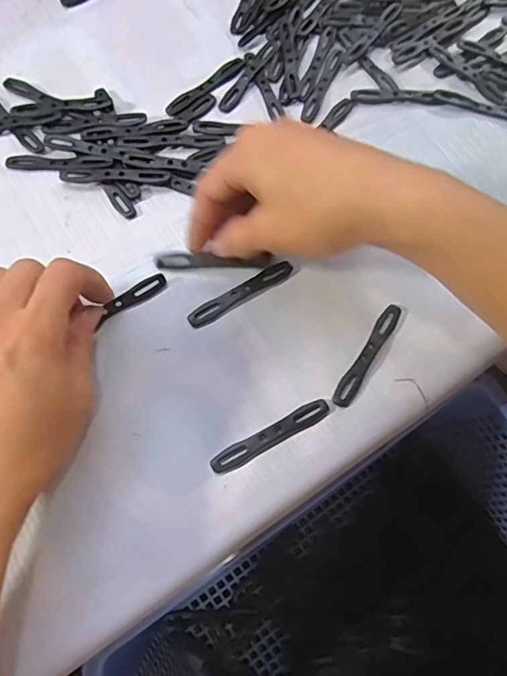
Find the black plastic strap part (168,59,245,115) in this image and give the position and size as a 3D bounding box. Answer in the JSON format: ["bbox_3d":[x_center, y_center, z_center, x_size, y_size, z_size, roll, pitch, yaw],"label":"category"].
[{"bbox_3d":[-0.032,-0.174,0.353,0.067,0.004,0.013,-41,76,-14],"label":"black plastic strap part"}]

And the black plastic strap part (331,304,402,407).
[{"bbox_3d":[0.064,0.009,0.289,0.011,0.004,0.069,31,73,9],"label":"black plastic strap part"}]

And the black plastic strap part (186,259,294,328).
[{"bbox_3d":[-0.007,-0.027,0.300,0.069,0.004,0.012,-32,74,-12],"label":"black plastic strap part"}]

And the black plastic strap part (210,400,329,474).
[{"bbox_3d":[0.010,0.052,0.272,0.068,0.004,0.011,-27,73,-10],"label":"black plastic strap part"}]

